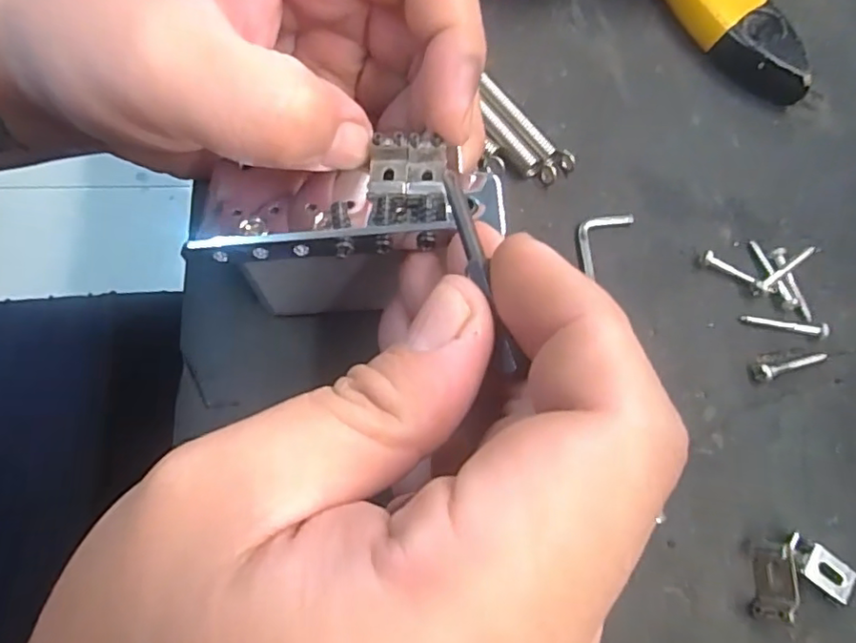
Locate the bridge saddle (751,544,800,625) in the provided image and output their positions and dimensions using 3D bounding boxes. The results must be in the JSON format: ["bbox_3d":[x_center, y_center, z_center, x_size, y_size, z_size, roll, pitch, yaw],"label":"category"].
[{"bbox_3d":[0.100,0.075,0.169,0.008,0.010,0.020,12,71,1],"label":"bridge saddle"}]

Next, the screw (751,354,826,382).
[{"bbox_3d":[0.119,0.013,0.193,0.027,0.006,0.006,-19,73,-8],"label":"screw"}]

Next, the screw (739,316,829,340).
[{"bbox_3d":[0.119,0.001,0.197,0.028,0.005,0.004,14,72,3],"label":"screw"}]

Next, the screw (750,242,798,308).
[{"bbox_3d":[0.119,-0.017,0.204,0.005,0.004,0.027,-16,73,-7],"label":"screw"}]

